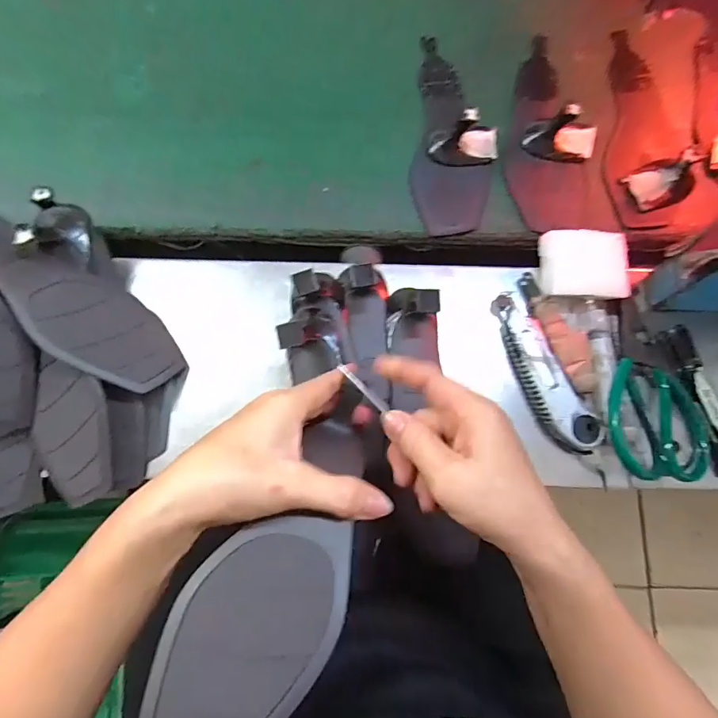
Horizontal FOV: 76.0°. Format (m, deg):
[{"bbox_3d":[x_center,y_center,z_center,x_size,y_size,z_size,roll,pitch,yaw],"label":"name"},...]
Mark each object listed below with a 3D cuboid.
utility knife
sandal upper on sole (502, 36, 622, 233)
[{"bbox_3d":[0.163,0.005,0.409,0.048,0.031,0.161,-17,76,-4],"label":"utility knife"},{"bbox_3d":[0.203,-0.248,0.476,0.100,0.038,0.241,-4,76,0],"label":"sandal upper on sole"}]

